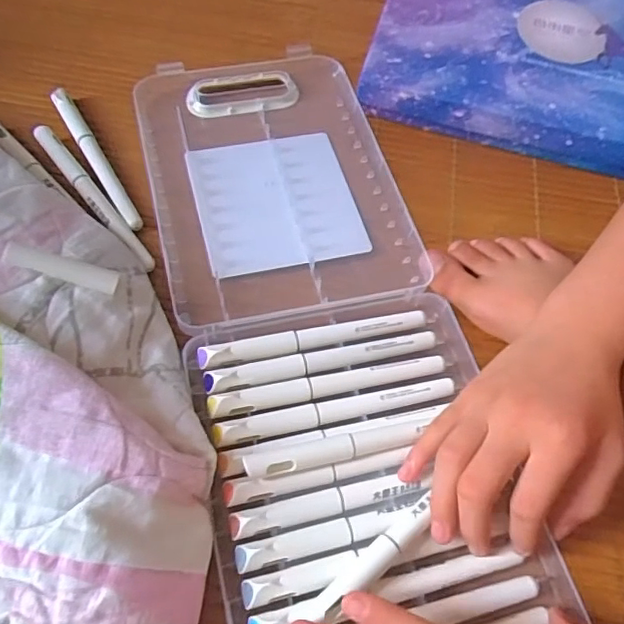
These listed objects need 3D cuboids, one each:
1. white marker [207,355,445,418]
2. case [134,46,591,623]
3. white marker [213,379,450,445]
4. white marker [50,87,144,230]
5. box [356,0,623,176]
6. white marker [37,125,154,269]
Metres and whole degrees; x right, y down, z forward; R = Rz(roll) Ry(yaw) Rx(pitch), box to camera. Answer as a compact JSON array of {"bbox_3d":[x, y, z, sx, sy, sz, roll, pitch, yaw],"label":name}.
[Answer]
[{"bbox_3d":[0.010,0.040,0.300,0.129,0.011,0.012,-8,64,-17],"label":"white marker"},{"bbox_3d":[0.004,0.000,0.322,0.173,0.038,0.426,-8,60,-8],"label":"case"},{"bbox_3d":[0.014,0.049,0.288,0.130,0.017,0.012,-11,61,-11],"label":"white marker"},{"bbox_3d":[-0.144,-0.102,0.369,0.012,0.015,0.125,-28,65,-19],"label":"white marker"},{"bbox_3d":[0.182,-0.199,0.419,0.261,0.046,0.189,17,63,5],"label":"box"},{"bbox_3d":[-0.141,-0.074,0.356,0.012,0.013,0.133,-35,68,-22],"label":"white marker"}]

